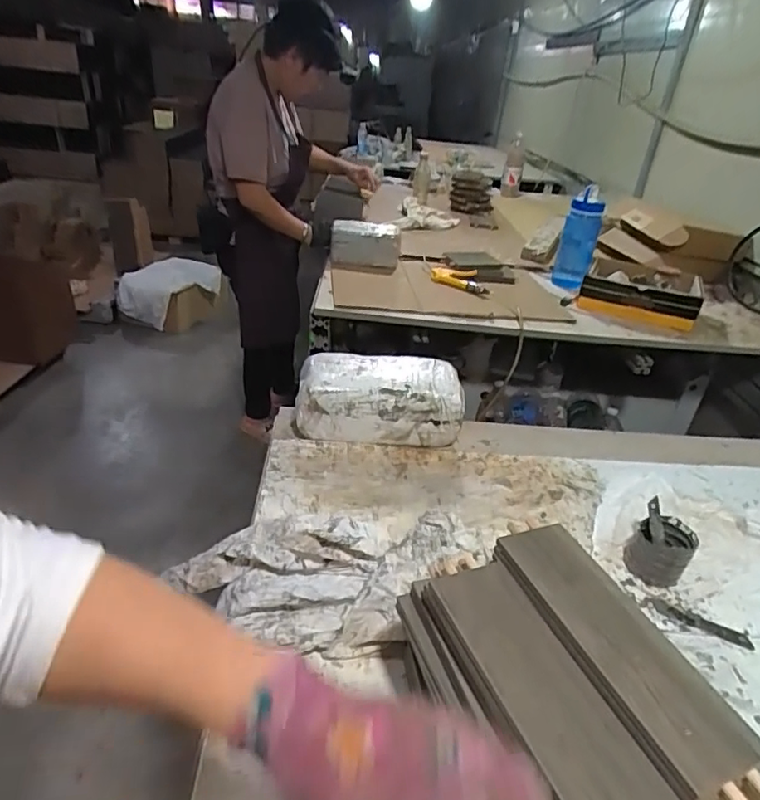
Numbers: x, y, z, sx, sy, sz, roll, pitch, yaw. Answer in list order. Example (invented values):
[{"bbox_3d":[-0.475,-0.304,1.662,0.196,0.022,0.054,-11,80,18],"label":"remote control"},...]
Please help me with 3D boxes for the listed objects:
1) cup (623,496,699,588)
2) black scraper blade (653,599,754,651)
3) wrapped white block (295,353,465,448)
[{"bbox_3d":[0.333,0.176,0.662,0.066,0.057,0.077,27,36,32],"label":"cup"},{"bbox_3d":[0.353,0.246,0.610,0.098,0.005,0.017,21,34,20],"label":"black scraper blade"},{"bbox_3d":[-0.003,0.003,0.866,0.244,0.108,0.113,3,30,-6],"label":"wrapped white block"}]

